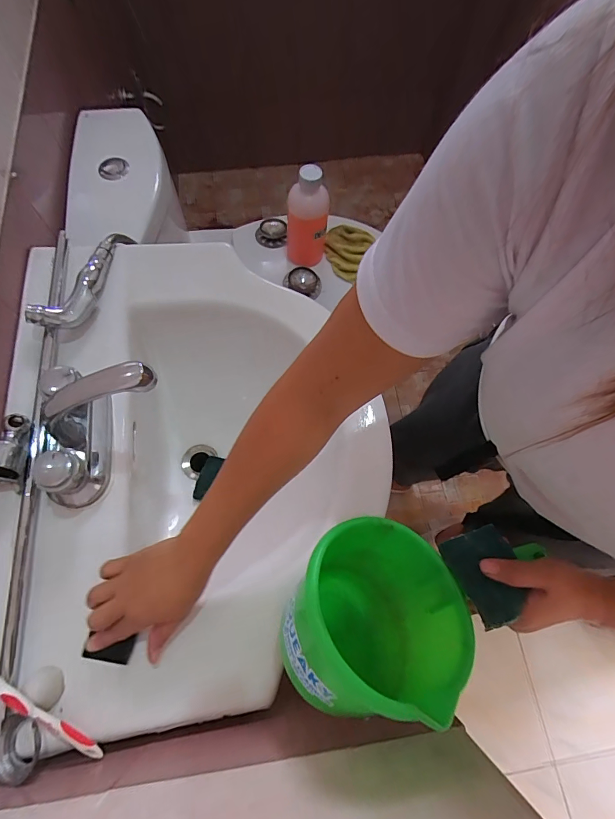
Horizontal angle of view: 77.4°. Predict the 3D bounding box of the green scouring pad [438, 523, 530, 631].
[{"bbox_3d":[0.158,0.141,0.332,0.063,0.004,0.074,-12,51,-14],"label":"green scouring pad"}]

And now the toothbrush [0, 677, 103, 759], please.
[{"bbox_3d":[-0.266,0.271,0.357,0.178,0.017,0.013,39,73,-5],"label":"toothbrush"}]

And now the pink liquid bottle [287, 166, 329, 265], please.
[{"bbox_3d":[0.000,-0.424,0.859,0.088,0.216,0.080,6,70,1],"label":"pink liquid bottle"}]

